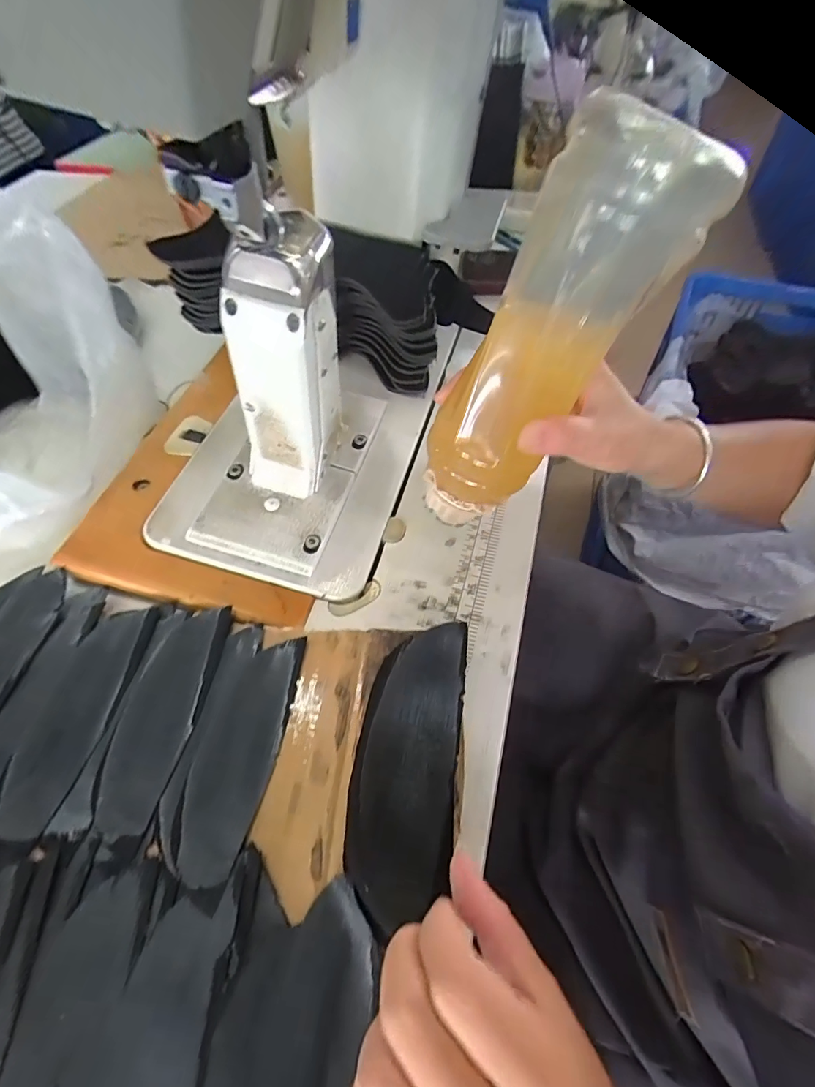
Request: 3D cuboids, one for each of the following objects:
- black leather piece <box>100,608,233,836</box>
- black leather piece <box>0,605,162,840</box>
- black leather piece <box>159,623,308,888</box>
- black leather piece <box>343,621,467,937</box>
[{"bbox_3d":[-0.153,0.102,0.294,0.047,0.011,0.139,10,57,10],"label":"black leather piece"},{"bbox_3d":[-0.211,0.104,0.297,0.049,0.006,0.138,7,57,8],"label":"black leather piece"},{"bbox_3d":[-0.106,0.120,0.285,0.055,0.006,0.138,6,57,8],"label":"black leather piece"},{"bbox_3d":[0.000,0.108,0.246,0.053,0.016,0.139,5,57,7],"label":"black leather piece"}]

